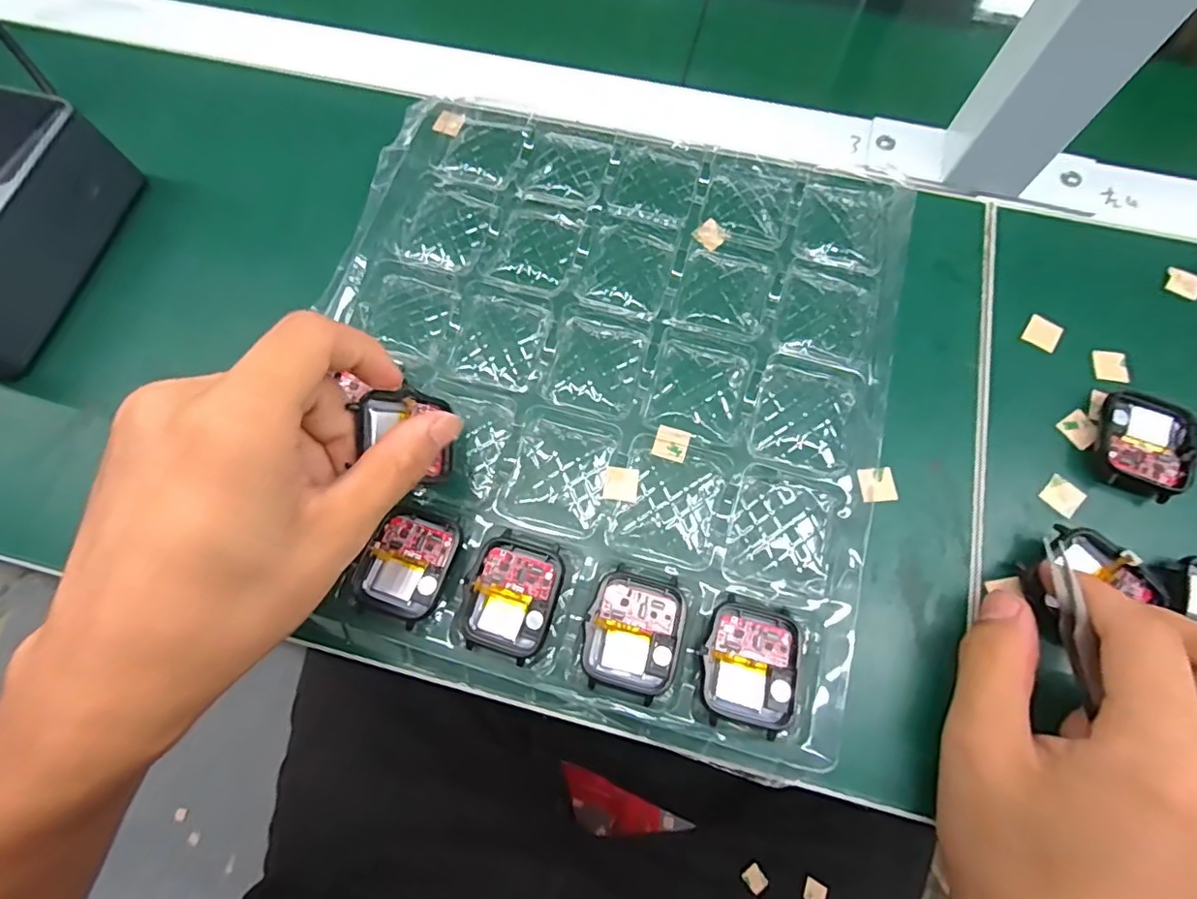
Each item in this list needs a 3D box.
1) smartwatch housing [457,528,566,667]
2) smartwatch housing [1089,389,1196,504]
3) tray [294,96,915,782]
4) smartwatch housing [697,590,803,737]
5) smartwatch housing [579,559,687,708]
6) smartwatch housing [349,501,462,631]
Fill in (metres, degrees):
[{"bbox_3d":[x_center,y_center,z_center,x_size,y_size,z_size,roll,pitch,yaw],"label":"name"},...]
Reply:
[{"bbox_3d":[-0.036,0.060,0.226,0.038,0.009,0.046,15,73,6],"label":"smartwatch housing"},{"bbox_3d":[0.243,-0.001,0.245,0.036,0.013,0.044,24,74,8],"label":"smartwatch housing"},{"bbox_3d":[-0.002,-0.035,0.258,0.257,0.013,0.286,14,73,5],"label":"tray"},{"bbox_3d":[0.060,0.085,0.216,0.036,0.006,0.046,13,73,5],"label":"smartwatch housing"},{"bbox_3d":[0.015,0.074,0.222,0.037,0.007,0.046,14,73,6],"label":"smartwatch housing"},{"bbox_3d":[-0.080,0.048,0.233,0.035,0.004,0.045,21,74,8],"label":"smartwatch housing"}]

